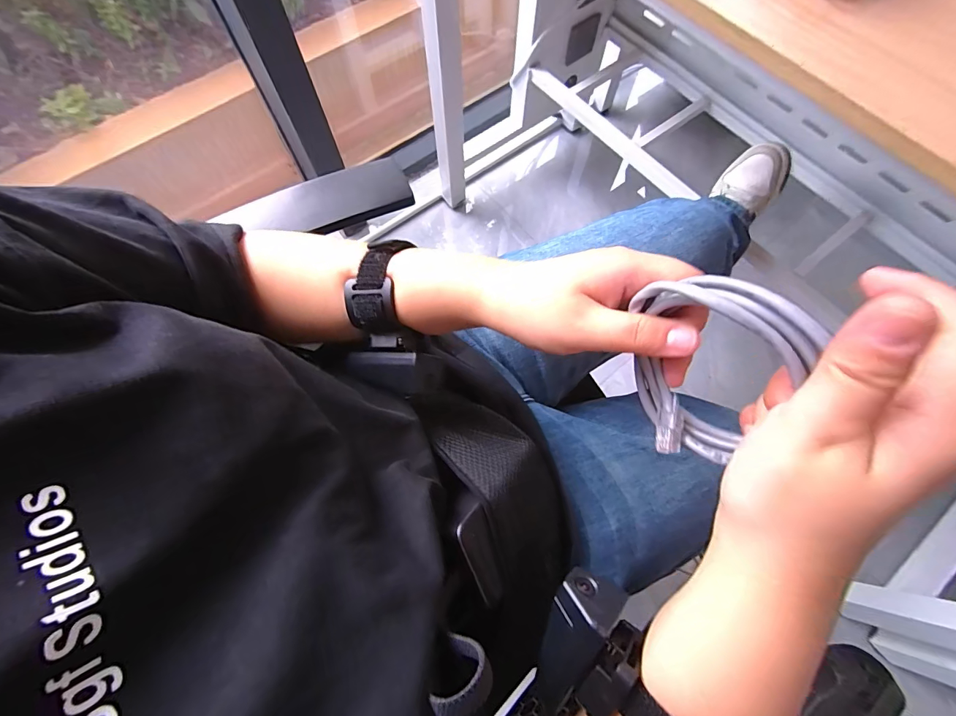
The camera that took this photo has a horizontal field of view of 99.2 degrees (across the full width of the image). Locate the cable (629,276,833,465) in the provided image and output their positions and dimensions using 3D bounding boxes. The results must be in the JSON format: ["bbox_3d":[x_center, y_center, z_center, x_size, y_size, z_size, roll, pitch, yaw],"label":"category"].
[{"bbox_3d":[0.111,0.005,0.198,0.036,0.091,0.083,-17,71,-6],"label":"cable"}]

